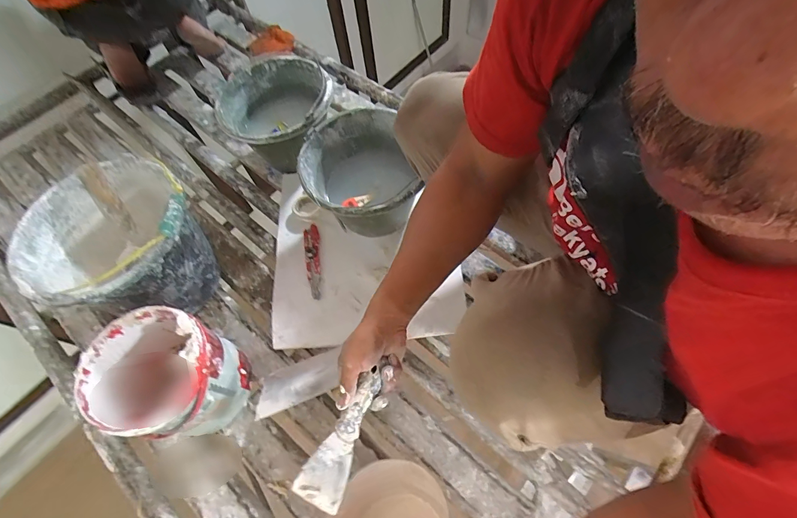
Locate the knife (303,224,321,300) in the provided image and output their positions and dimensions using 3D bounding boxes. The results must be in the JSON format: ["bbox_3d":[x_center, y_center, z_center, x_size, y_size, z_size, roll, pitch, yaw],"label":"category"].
[{"bbox_3d":[-0.182,0.002,0.779,0.030,0.015,0.170,-10,62,-2],"label":"knife"}]

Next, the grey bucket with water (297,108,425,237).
[{"bbox_3d":[-0.074,-0.157,0.752,0.207,0.156,0.249,-9,62,-1],"label":"grey bucket with water"}]

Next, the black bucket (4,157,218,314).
[{"bbox_3d":[-0.489,-0.014,0.685,0.250,0.244,0.257,-2,62,3],"label":"black bucket"}]

